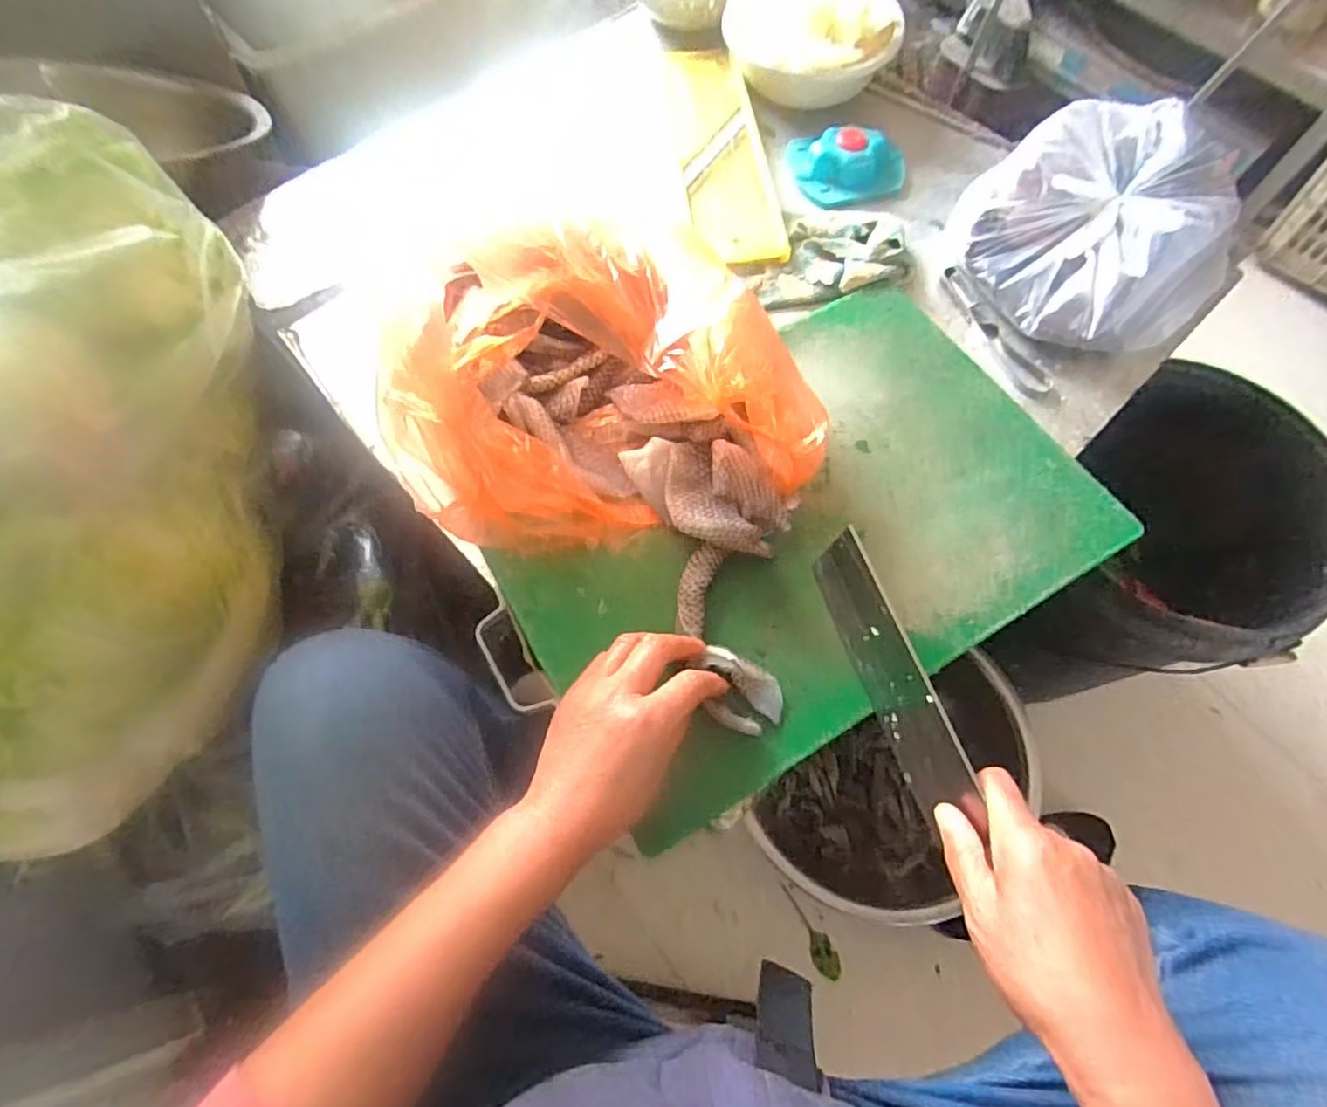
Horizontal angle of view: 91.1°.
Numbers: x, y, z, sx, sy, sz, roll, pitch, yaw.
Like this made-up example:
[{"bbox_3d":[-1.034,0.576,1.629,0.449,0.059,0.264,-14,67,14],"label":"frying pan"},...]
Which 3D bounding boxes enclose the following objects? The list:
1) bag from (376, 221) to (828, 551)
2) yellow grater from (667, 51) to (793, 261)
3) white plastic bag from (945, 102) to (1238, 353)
[{"bbox_3d":[-0.037,-0.142,0.491,0.279,0.148,0.214,-12,67,-7],"label":"bag"},{"bbox_3d":[0.063,-0.455,0.713,0.085,0.015,0.349,-5,66,-5],"label":"yellow grater"},{"bbox_3d":[0.411,-0.312,0.610,0.224,0.100,0.219,-15,67,-9],"label":"white plastic bag"}]

